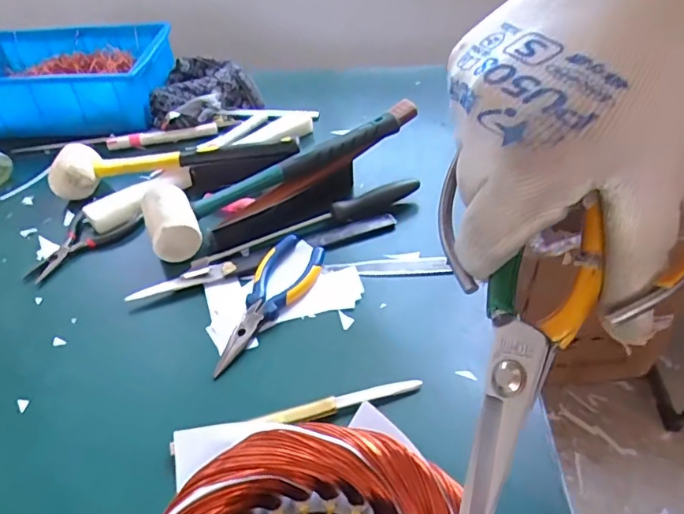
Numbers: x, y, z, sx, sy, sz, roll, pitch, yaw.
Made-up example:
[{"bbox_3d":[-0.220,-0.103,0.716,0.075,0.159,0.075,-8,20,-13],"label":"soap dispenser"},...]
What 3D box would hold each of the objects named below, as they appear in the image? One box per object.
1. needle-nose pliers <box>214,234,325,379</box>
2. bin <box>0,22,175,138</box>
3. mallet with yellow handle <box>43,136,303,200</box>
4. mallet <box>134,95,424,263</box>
[{"bbox_3d":[-0.060,0.038,0.461,0.053,0.020,0.154,10,44,16],"label":"needle-nose pliers"},{"bbox_3d":[-0.395,-0.260,0.761,0.278,0.086,0.195,-2,42,3],"label":"bin"},{"bbox_3d":[-0.193,-0.113,0.613,0.281,0.047,0.054,-8,42,-3],"label":"mallet with yellow handle"},{"bbox_3d":[-0.055,-0.096,0.570,0.329,0.063,0.078,-26,46,-21],"label":"mallet"}]

